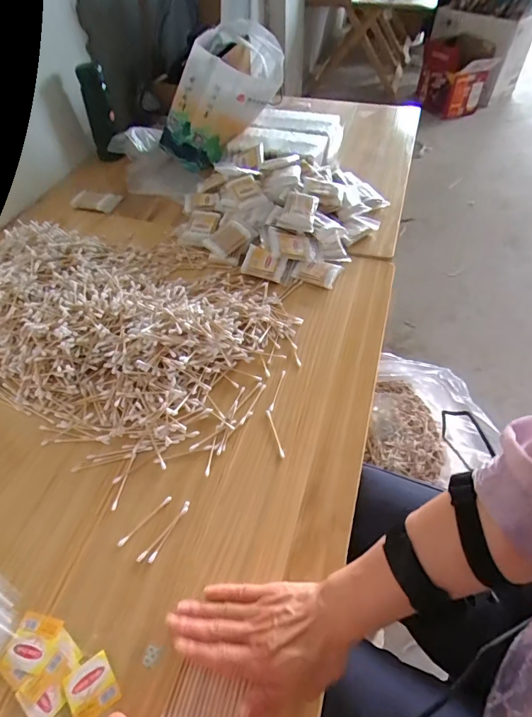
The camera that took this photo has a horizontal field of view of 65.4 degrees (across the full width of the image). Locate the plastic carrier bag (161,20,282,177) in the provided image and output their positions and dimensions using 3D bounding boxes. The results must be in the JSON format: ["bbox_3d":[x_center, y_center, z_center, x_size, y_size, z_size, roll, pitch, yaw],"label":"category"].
[{"bbox_3d":[-0.101,-0.610,0.961,0.167,0.262,0.261,42,63,-19],"label":"plastic carrier bag"}]

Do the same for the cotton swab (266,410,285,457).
[{"bbox_3d":[0.012,0.100,0.558,0.007,0.004,0.074,-13,52,-10],"label":"cotton swab"}]

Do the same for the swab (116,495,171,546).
[{"bbox_3d":[-0.140,0.188,0.482,0.007,0.004,0.074,35,59,25],"label":"swab"}]

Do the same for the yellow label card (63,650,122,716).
[{"bbox_3d":[-0.162,0.306,0.384,0.040,0.004,0.045,-30,56,-22],"label":"yellow label card"}]

